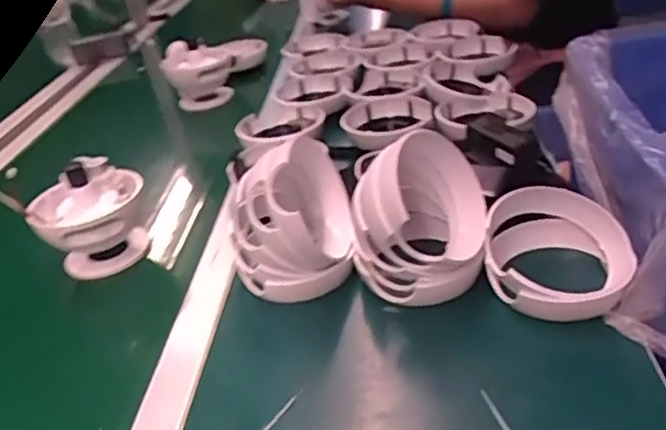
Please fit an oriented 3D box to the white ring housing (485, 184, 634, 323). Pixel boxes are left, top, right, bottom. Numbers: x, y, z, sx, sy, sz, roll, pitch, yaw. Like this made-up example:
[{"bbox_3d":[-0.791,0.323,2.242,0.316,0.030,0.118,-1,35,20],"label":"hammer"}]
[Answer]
[{"bbox_3d":[0.188,0.031,0.529,0.117,0.072,0.115,7,35,25],"label":"white ring housing"}]

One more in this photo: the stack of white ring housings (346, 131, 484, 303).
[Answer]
[{"bbox_3d":[0.077,-0.001,0.554,0.108,0.134,0.123,-1,32,14],"label":"stack of white ring housings"}]

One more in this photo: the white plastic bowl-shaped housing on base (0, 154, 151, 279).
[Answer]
[{"bbox_3d":[-0.268,0.007,0.685,0.124,0.118,0.101,-5,31,7],"label":"white plastic bowl-shaped housing on base"}]

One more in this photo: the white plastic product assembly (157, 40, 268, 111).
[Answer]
[{"bbox_3d":[-0.206,-0.276,1.135,0.113,0.103,0.208,4,31,18],"label":"white plastic product assembly"}]

